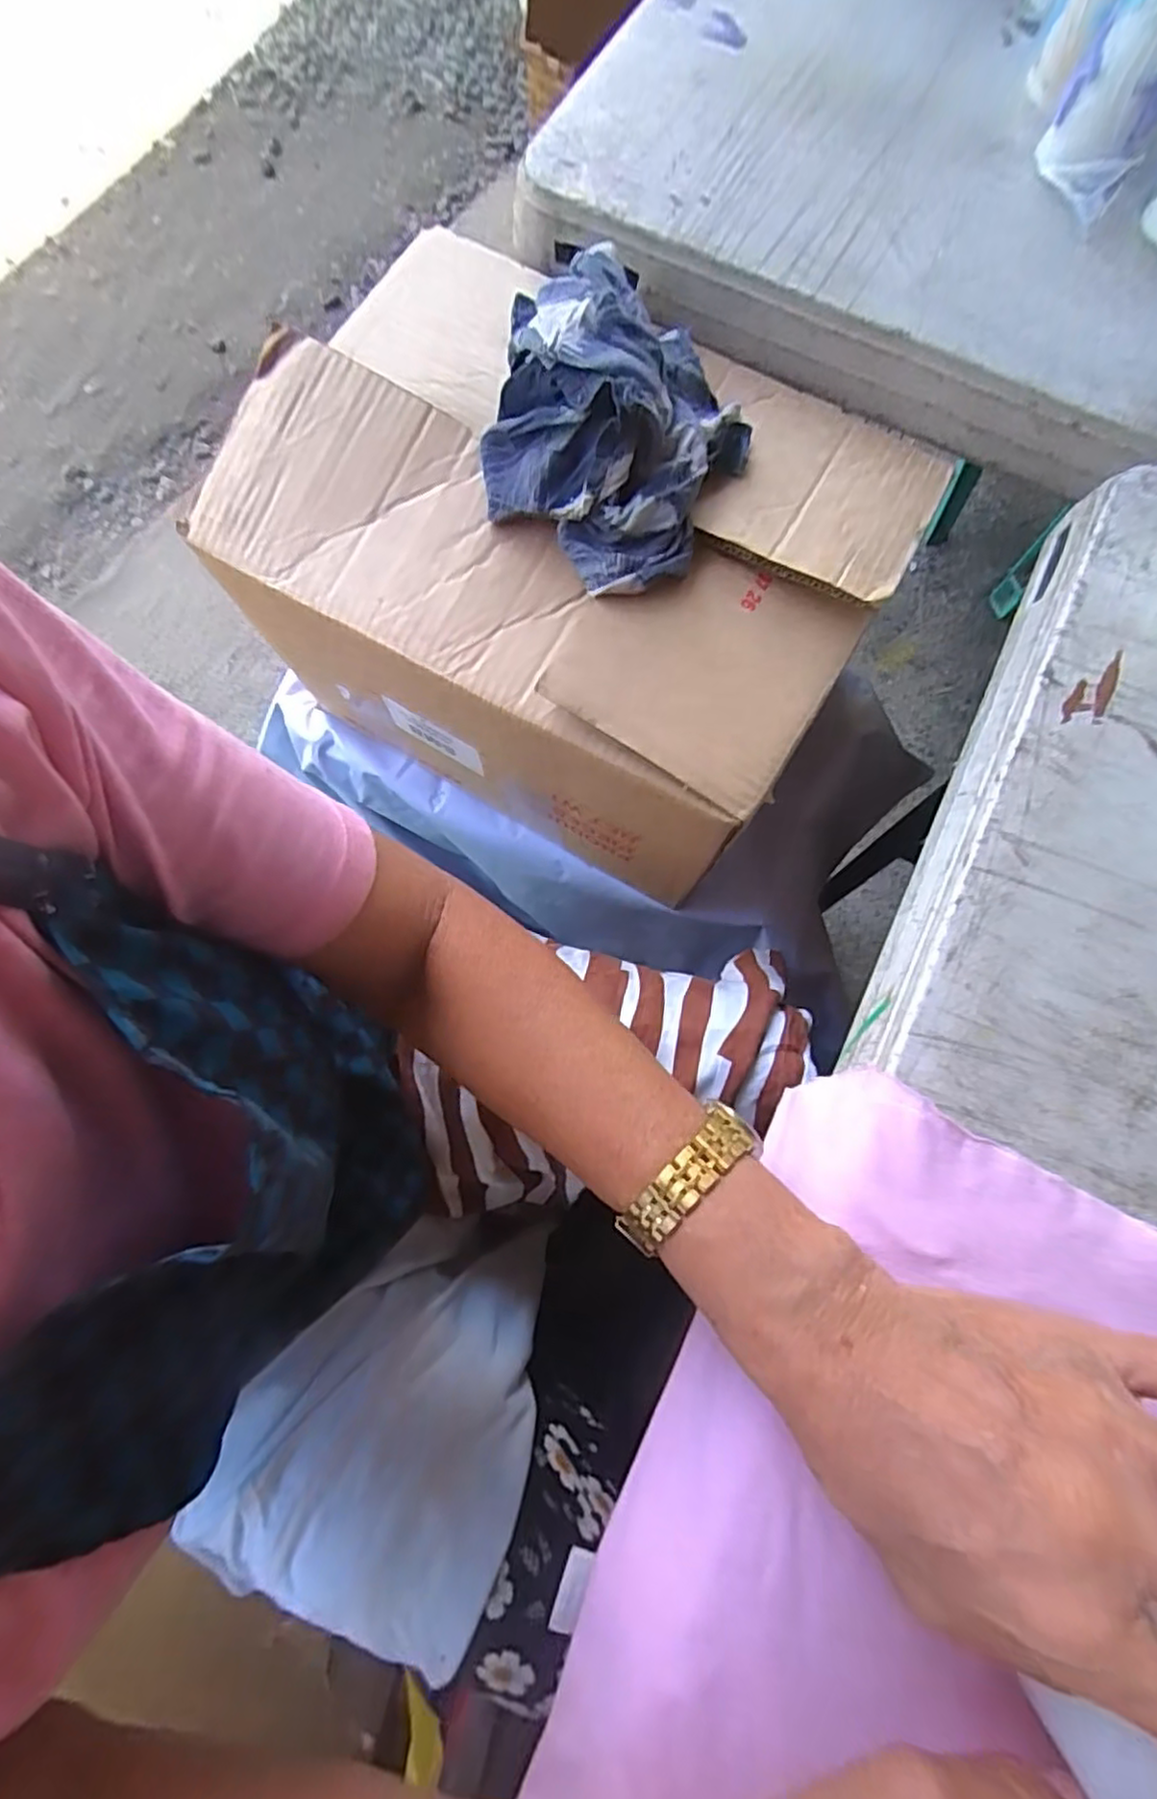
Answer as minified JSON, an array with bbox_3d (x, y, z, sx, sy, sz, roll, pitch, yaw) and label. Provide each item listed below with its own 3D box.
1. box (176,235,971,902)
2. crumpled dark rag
[{"bbox_3d":[-0.012,-0.206,0.480,0.366,0.207,0.267,29,75,7],"label":"box"},{"bbox_3d":[0.018,-0.256,0.369,0.138,0.064,0.163,27,75,6],"label":"crumpled dark rag"}]

